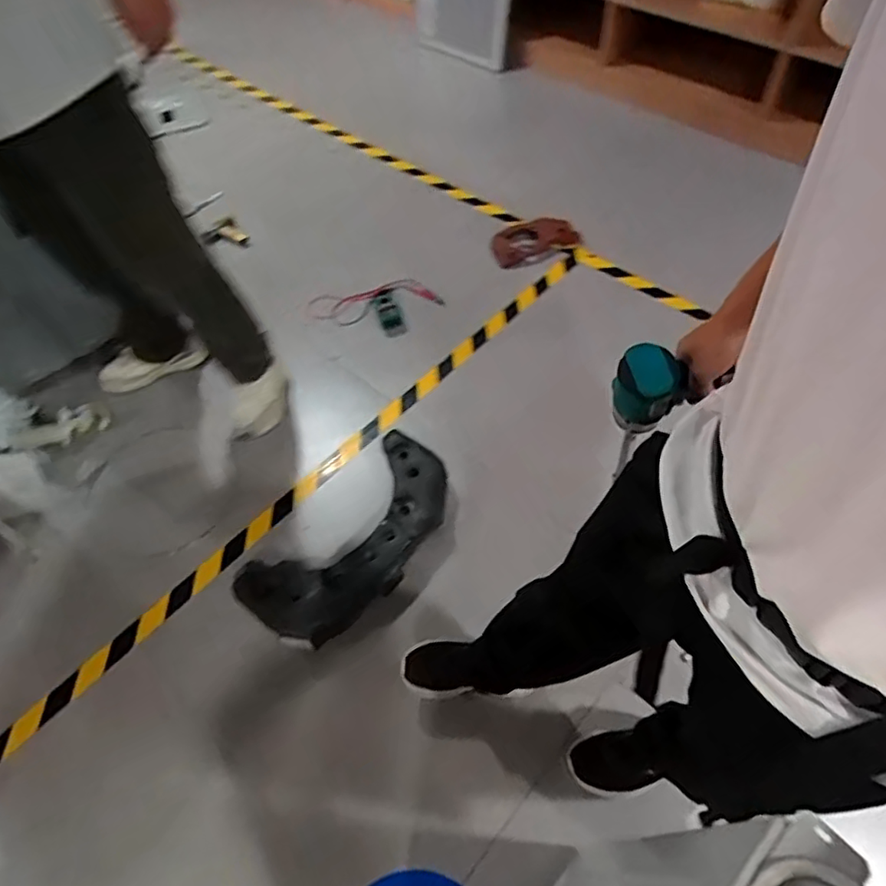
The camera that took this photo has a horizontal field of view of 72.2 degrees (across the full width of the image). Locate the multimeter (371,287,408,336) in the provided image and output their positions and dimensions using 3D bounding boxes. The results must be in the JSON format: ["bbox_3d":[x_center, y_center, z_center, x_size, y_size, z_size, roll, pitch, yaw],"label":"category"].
[{"bbox_3d":[-0.161,-0.382,1.779,0.074,0.056,0.145,-19,57,-10],"label":"multimeter"}]

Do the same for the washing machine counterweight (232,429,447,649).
[{"bbox_3d":[-0.195,0.209,1.337,0.509,0.092,0.271,-38,62,-22],"label":"washing machine counterweight"}]

